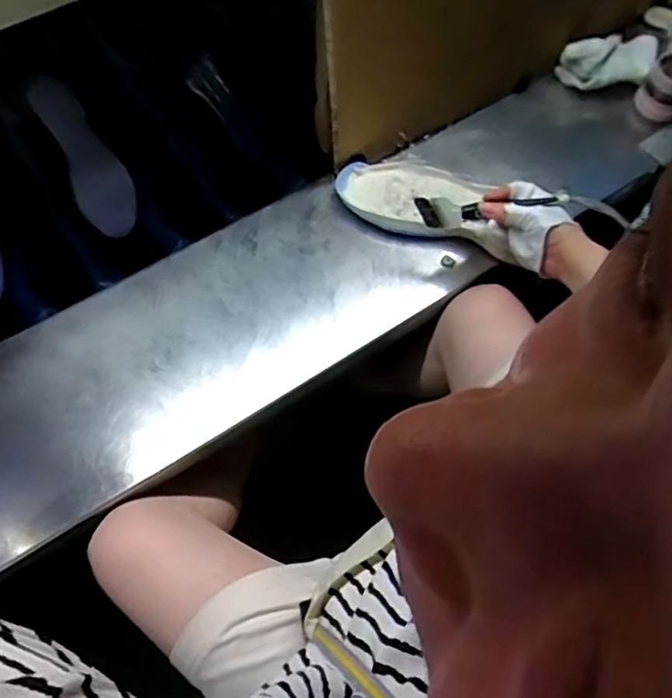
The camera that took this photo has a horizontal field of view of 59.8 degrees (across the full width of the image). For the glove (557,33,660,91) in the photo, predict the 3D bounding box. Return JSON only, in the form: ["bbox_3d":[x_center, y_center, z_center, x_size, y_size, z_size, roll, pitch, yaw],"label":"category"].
[{"bbox_3d":[0.387,-0.400,0.820,0.141,0.084,0.045,-14,66,-7],"label":"glove"}]

